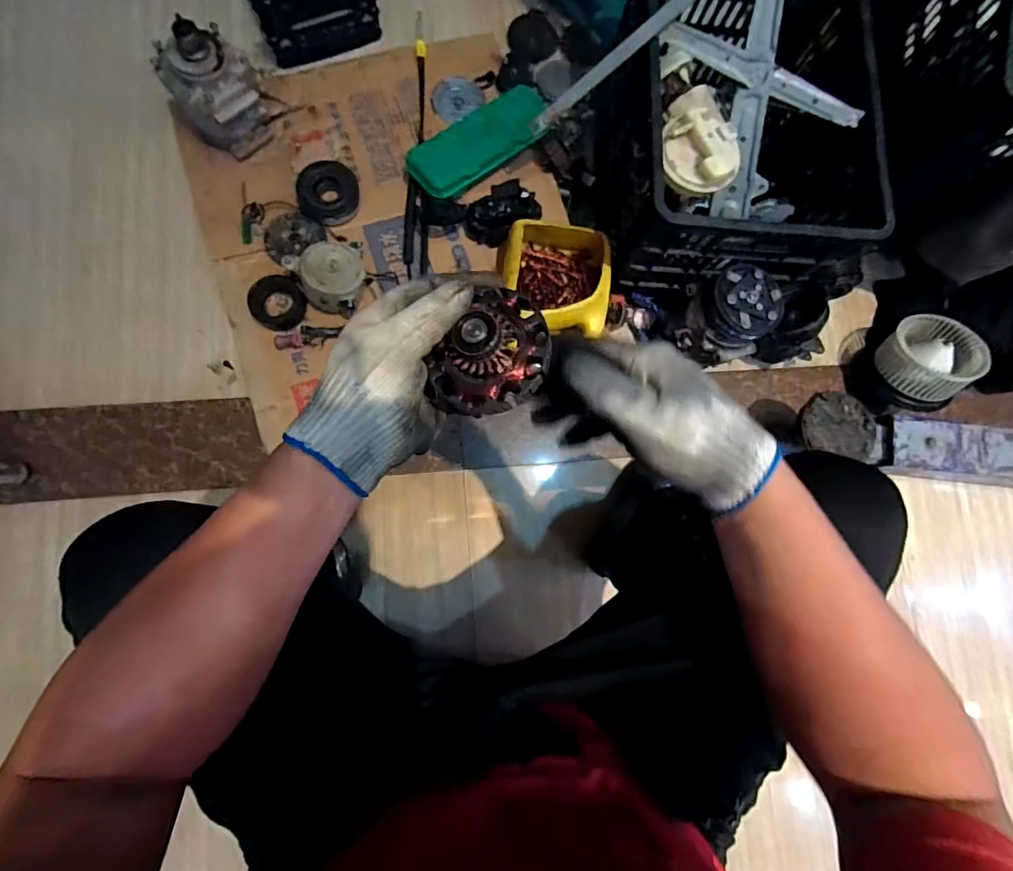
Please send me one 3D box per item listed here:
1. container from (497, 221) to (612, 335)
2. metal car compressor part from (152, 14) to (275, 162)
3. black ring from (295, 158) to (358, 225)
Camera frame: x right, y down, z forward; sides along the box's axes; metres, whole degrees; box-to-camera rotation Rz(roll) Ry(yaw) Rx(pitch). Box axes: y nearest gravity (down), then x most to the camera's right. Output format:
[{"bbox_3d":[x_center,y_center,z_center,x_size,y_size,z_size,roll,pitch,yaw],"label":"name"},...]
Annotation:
[{"bbox_3d":[0.083,-0.267,0.853,0.179,0.091,0.193,3,81,-5],"label":"container"},{"bbox_3d":[-0.497,-0.581,0.814,0.152,0.178,0.136,-24,84,-9],"label":"metal car compressor part"},{"bbox_3d":[-0.325,-0.444,0.886,0.107,0.030,0.118,13,83,-3],"label":"black ring"}]

